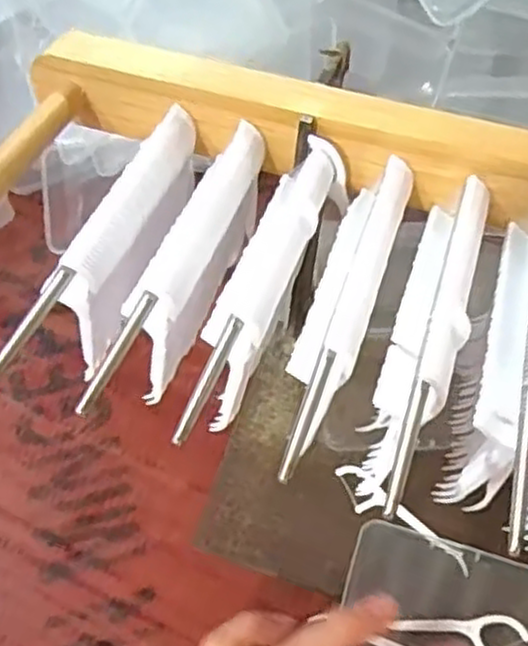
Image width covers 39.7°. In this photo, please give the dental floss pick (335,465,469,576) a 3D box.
[{"bbox_3d":[0.063,0.093,0.341,0.073,0.004,0.016,38,68,19],"label":"dental floss pick"}]

